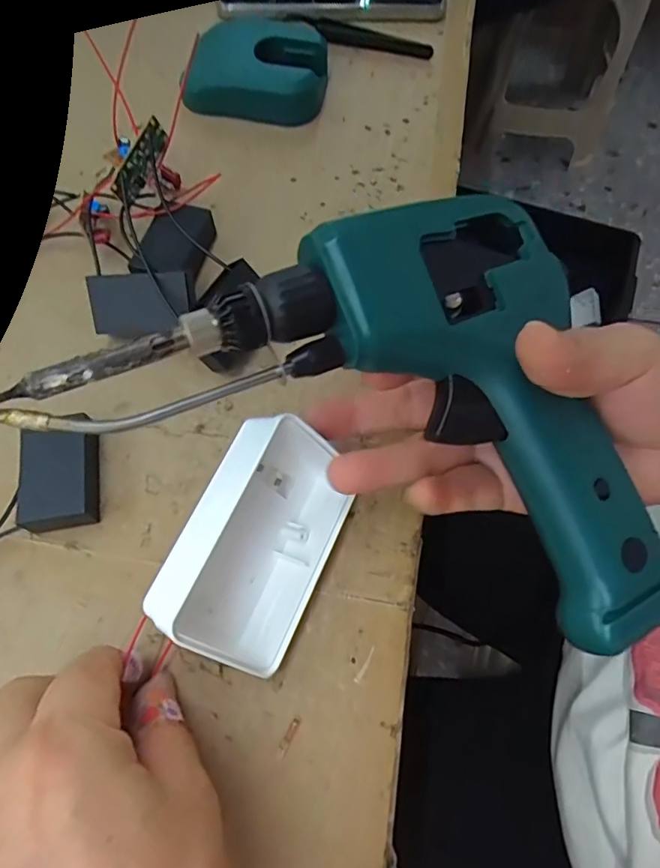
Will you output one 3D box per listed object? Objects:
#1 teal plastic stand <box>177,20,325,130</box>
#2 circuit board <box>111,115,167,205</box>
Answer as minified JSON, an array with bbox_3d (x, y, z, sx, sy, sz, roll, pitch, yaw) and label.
[{"bbox_3d":[-0.048,-0.235,0.333,0.088,0.034,0.058,9,68,3],"label":"teal plastic stand"},{"bbox_3d":[-0.094,-0.136,0.262,0.007,0.014,0.043,25,84,10],"label":"circuit board"}]

